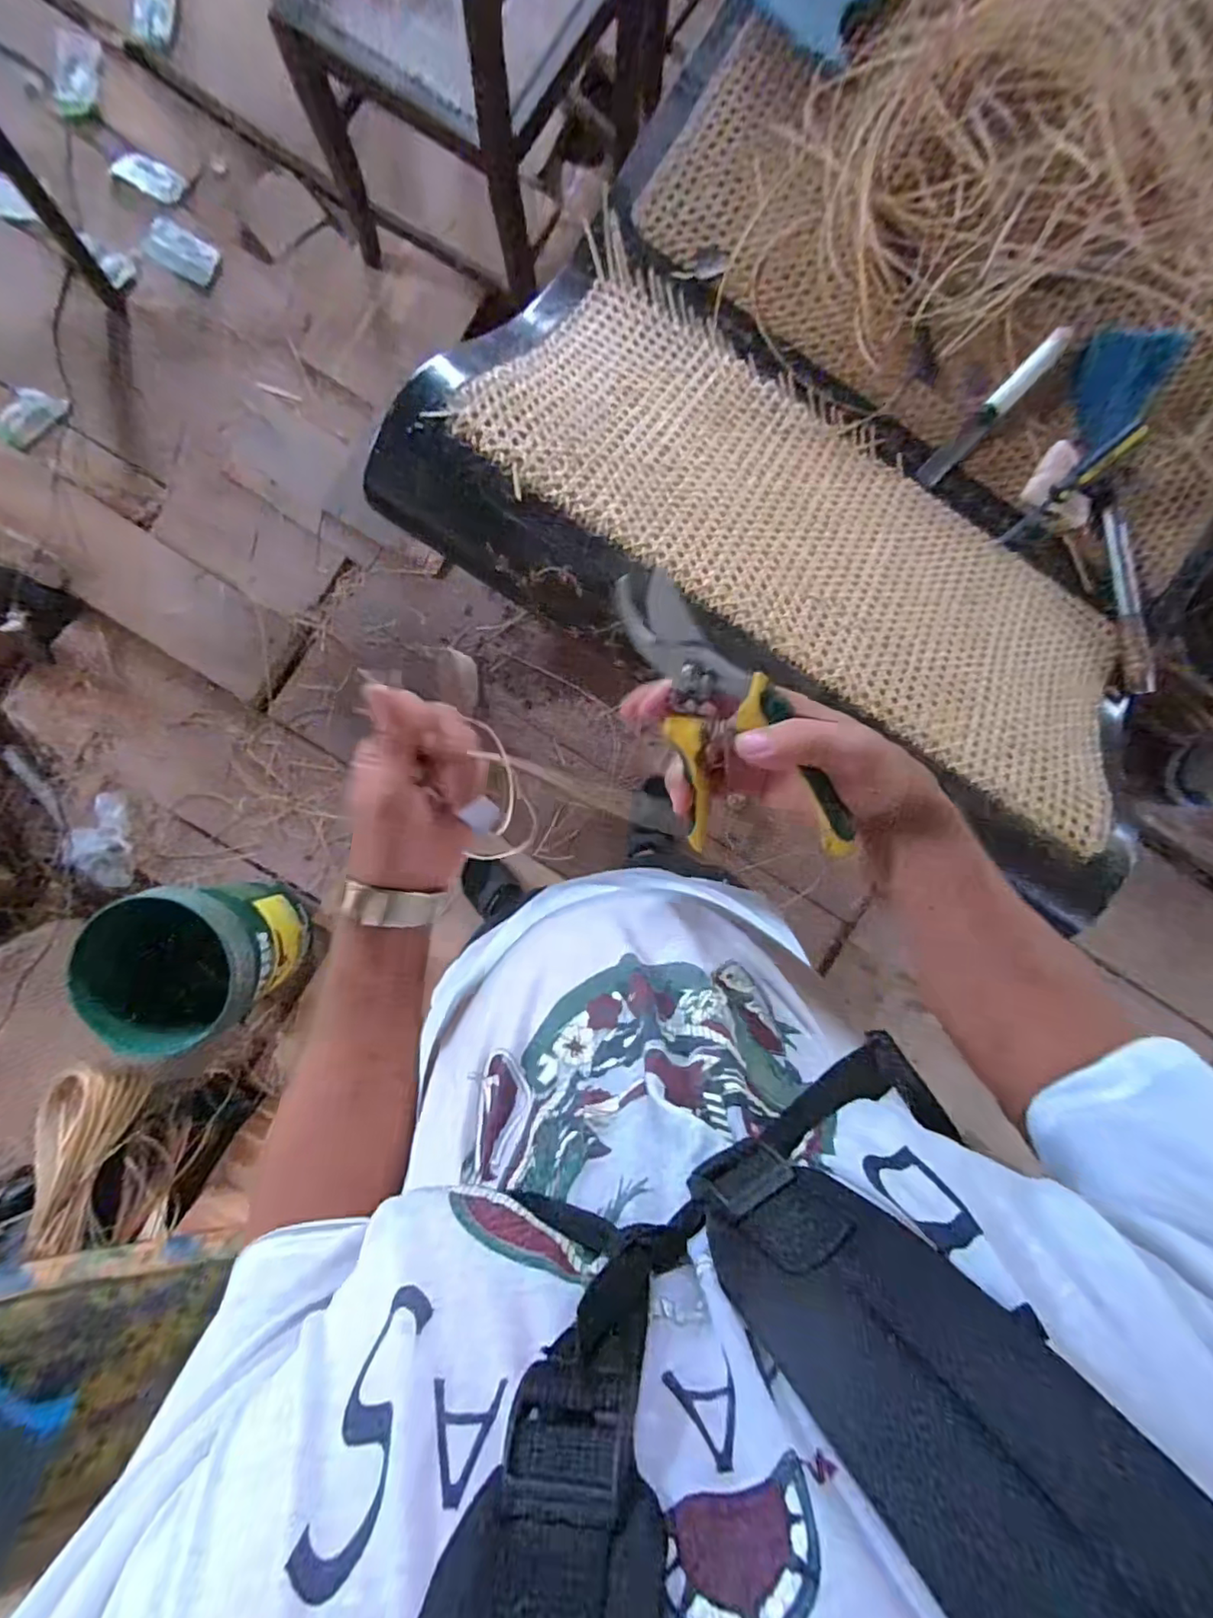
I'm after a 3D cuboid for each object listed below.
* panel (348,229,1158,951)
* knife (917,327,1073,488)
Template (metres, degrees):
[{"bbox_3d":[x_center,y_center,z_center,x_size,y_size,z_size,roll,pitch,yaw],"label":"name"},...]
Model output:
[{"bbox_3d":[0.201,-0.235,0.574,0.749,0.072,0.387,32,66,-4],"label":"panel"},{"bbox_3d":[0.404,-0.417,0.610,0.022,0.011,0.188,42,102,-3],"label":"knife"}]

